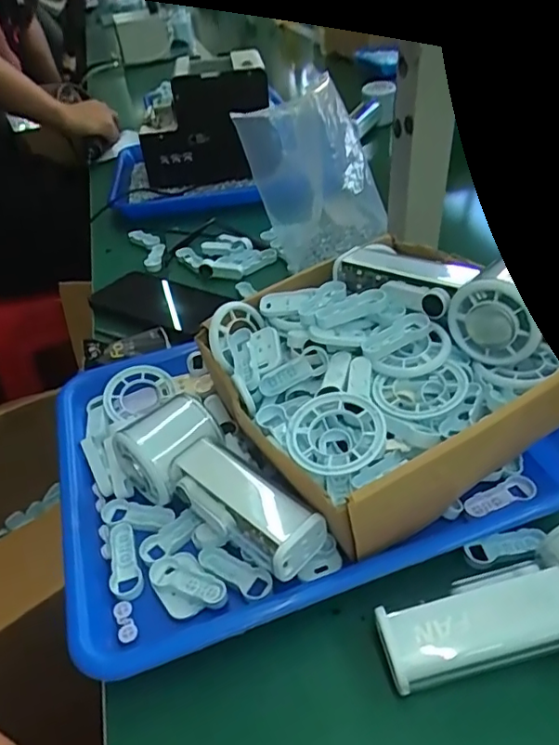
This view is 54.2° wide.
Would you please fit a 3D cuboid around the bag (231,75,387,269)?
[{"bbox_3d":[0.034,-0.183,0.536,0.130,0.173,0.071,7,43,13],"label":"bag"}]

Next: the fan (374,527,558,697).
[{"bbox_3d":[0.125,0.122,0.279,0.147,0.057,0.058,-10,41,-6],"label":"fan"}]

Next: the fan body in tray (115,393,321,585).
[{"bbox_3d":[-0.040,0.075,0.346,0.062,0.047,0.145,-33,48,-28],"label":"fan body in tray"}]

